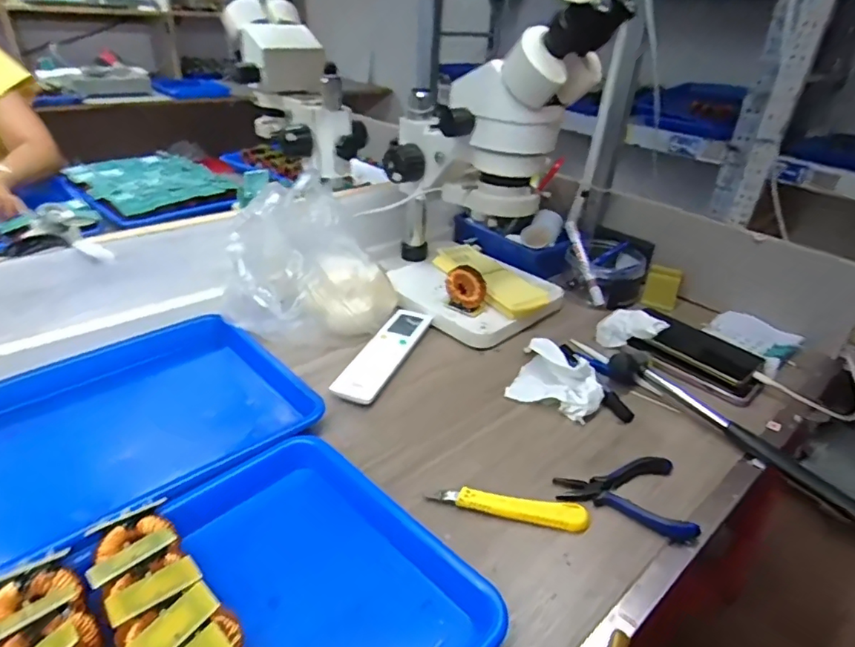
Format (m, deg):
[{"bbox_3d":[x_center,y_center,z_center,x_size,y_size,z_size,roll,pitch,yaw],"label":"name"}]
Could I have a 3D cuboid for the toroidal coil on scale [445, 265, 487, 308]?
[{"bbox_3d":[0.050,-0.043,0.703,0.057,0.063,0.018,19,34,23],"label":"toroidal coil on scale"}]

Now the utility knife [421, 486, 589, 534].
[{"bbox_3d":[0.073,0.160,0.466,0.132,0.013,0.024,9,31,8],"label":"utility knife"}]

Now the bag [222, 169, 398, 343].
[{"bbox_3d":[-0.136,-0.080,0.638,0.204,0.161,0.120,-23,40,-37],"label":"bag"}]

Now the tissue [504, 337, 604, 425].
[{"bbox_3d":[0.153,0.062,0.613,0.103,0.040,0.089,20,34,23],"label":"tissue"}]

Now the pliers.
[{"bbox_3d":[0.180,0.157,0.481,0.116,0.010,0.082,1,31,-6],"label":"pliers"}]

